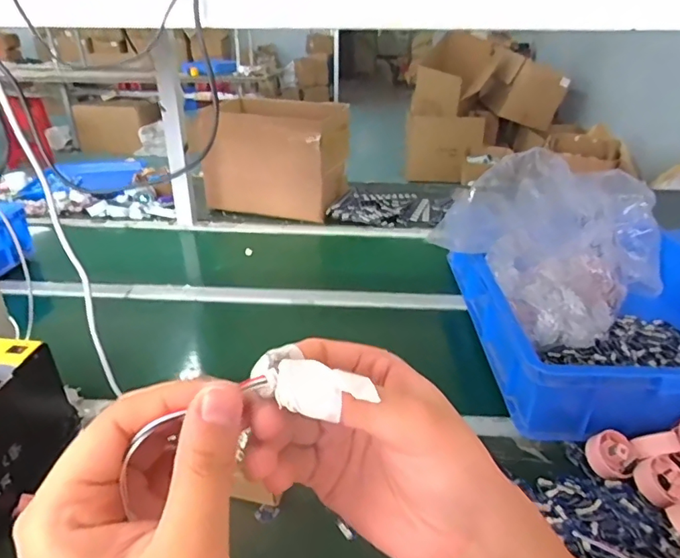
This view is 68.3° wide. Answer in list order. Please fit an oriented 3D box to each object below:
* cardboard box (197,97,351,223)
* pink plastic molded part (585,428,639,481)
[{"bbox_3d":[-0.171,-0.349,1.421,0.375,0.275,0.302,5,29,8],"label":"cardboard box"},{"bbox_3d":[0.328,0.212,0.607,0.054,0.036,0.053,24,36,36],"label":"pink plastic molded part"}]

